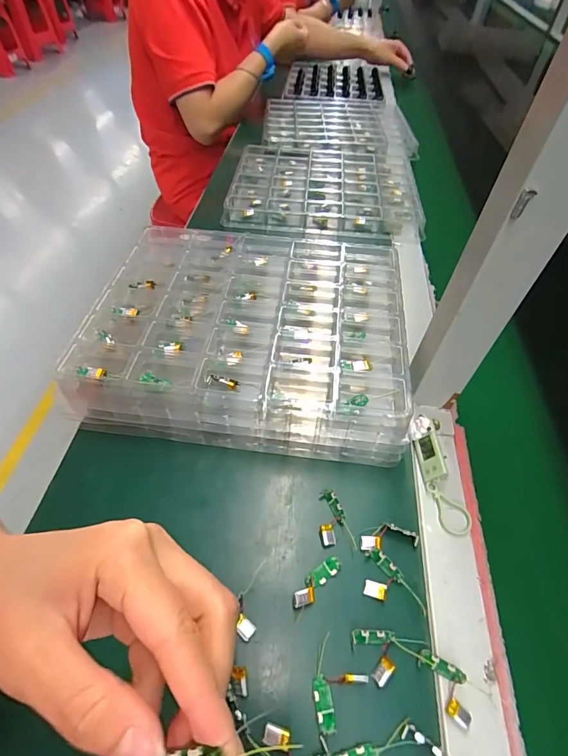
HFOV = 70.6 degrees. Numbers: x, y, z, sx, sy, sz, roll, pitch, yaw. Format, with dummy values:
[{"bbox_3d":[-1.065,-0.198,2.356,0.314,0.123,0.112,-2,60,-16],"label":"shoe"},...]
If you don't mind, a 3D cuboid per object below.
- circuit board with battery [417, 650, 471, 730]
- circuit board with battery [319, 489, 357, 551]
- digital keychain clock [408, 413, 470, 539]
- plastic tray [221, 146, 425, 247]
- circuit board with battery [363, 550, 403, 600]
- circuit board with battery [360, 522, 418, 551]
[{"bbox_3d":[0.104,0.192,0.252,0.022,0.008,0.043,-24,56,-21],"label":"circuit board with battery"},{"bbox_3d":[0.037,0.112,0.315,0.023,0.005,0.047,-12,52,-13],"label":"circuit board with battery"},{"bbox_3d":[0.133,0.078,0.340,0.032,0.017,0.100,0,51,-3],"label":"digital keychain clock"},{"bbox_3d":[0.066,-0.314,0.658,0.292,0.032,0.245,6,51,2],"label":"plastic tray"},{"bbox_3d":[0.072,0.143,0.291,0.025,0.008,0.033,10,51,5],"label":"circuit board with battery"},{"bbox_3d":[0.079,0.122,0.308,0.043,0.008,0.019,-1,51,-4],"label":"circuit board with battery"}]

